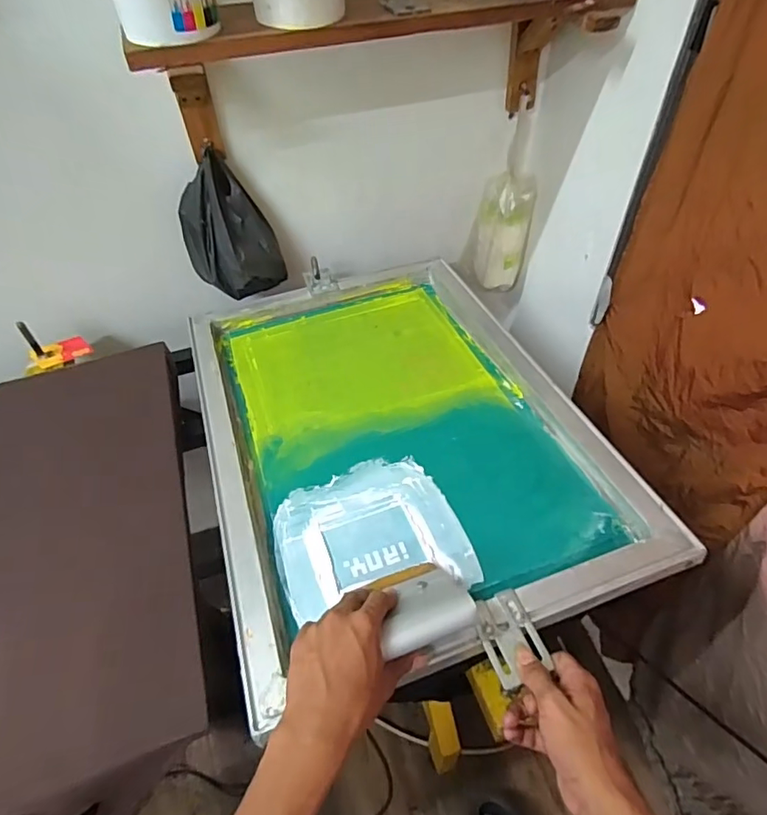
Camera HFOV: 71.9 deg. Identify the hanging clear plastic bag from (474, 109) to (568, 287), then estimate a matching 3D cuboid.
[{"bbox_3d":[0.244,-0.360,1.106,0.110,0.226,0.059,11,50,12],"label":"hanging clear plastic bag"}]

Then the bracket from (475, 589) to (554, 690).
[{"bbox_3d":[0.117,0.210,0.488,0.052,0.008,0.077,-16,50,-11],"label":"bracket"}]

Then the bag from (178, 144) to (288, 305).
[{"bbox_3d":[-0.259,-0.294,0.903,0.118,0.221,0.119,32,57,27],"label":"bag"}]

